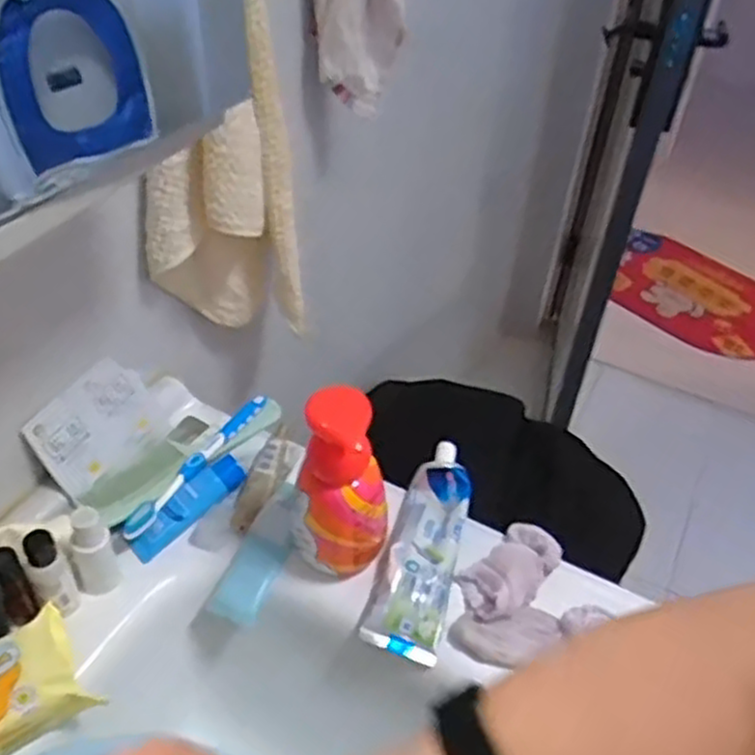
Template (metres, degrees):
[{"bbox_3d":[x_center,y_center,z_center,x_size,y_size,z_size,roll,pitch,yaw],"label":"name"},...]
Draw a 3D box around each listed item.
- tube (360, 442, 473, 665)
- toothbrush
[{"bbox_3d":[0.037,0.130,0.613,0.057,0.041,0.175,12,44,9],"label":"tube"},{"bbox_3d":[-0.149,0.069,0.652,0.019,0.024,0.180,20,45,17],"label":"toothbrush"}]

